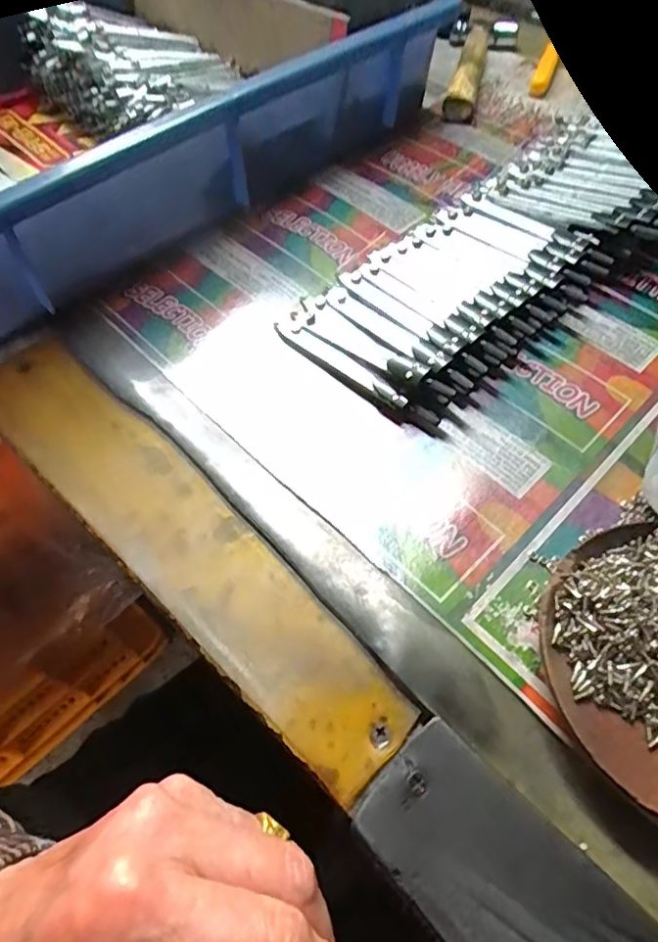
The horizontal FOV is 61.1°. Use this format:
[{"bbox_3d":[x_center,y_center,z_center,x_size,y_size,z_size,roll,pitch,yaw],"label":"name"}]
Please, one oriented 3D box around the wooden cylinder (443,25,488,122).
[{"bbox_3d":[0.120,-0.343,0.476,0.022,0.019,0.135,13,60,10],"label":"wooden cylinder"}]

